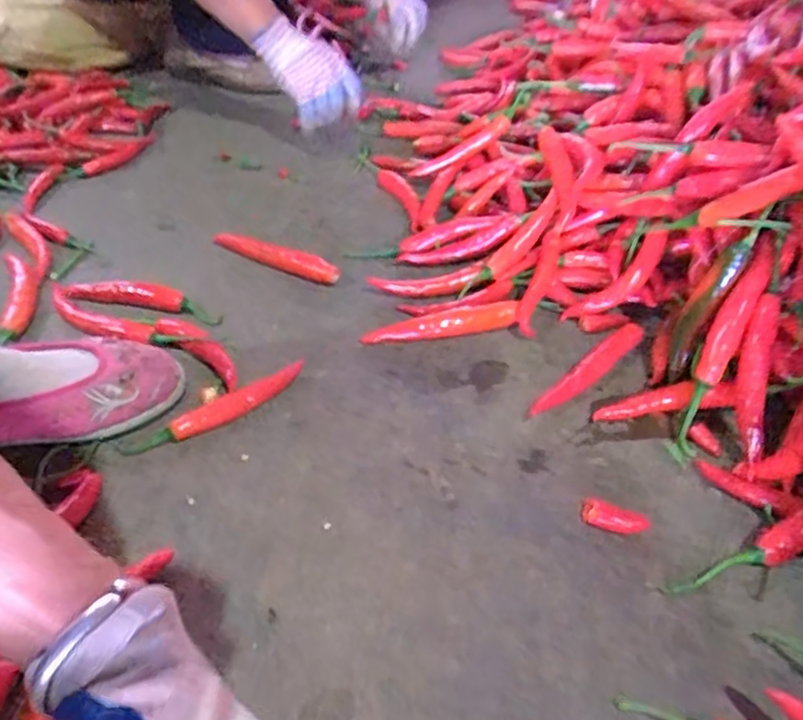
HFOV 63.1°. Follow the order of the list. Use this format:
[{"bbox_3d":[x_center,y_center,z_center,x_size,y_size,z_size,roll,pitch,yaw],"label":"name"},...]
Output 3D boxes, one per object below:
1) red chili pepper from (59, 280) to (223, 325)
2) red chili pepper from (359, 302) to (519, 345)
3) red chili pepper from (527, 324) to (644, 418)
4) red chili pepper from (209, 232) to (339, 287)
[{"bbox_3d":[-0.239,-0.057,0.601,0.140,0.024,0.023,3,42,3],"label":"red chili pepper"},{"bbox_3d":[0.035,-0.032,0.572,0.137,0.014,0.025,-5,42,-6],"label":"red chili pepper"},{"bbox_3d":[0.154,0.009,0.534,0.133,0.022,0.017,-33,51,-31],"label":"red chili pepper"},{"bbox_3d":[-0.127,-0.104,0.647,0.149,0.022,0.022,25,47,25],"label":"red chili pepper"}]

